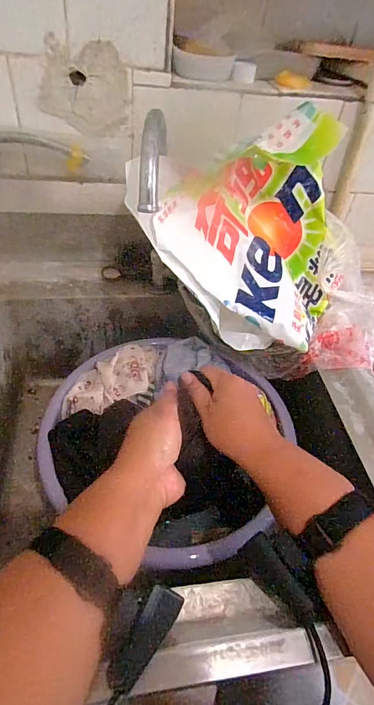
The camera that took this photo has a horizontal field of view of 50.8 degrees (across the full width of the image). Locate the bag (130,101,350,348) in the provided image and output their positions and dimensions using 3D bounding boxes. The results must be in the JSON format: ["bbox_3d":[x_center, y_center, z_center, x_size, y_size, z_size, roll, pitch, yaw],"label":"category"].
[{"bbox_3d":[0.086,-0.139,0.514,0.274,0.285,0.097,-22,9,-18],"label":"bag"}]

